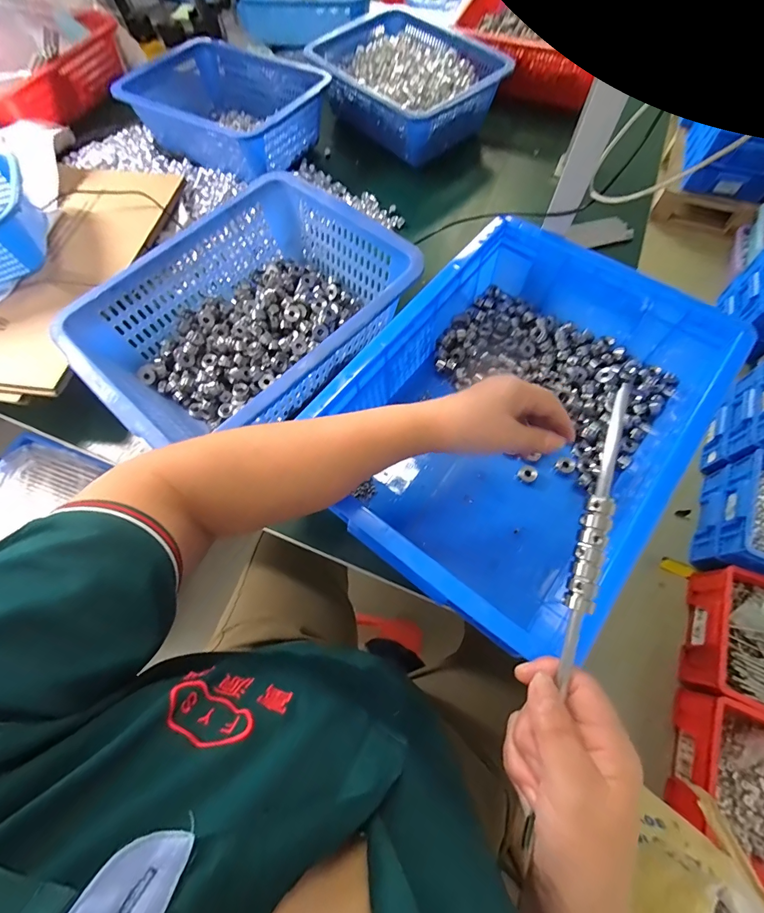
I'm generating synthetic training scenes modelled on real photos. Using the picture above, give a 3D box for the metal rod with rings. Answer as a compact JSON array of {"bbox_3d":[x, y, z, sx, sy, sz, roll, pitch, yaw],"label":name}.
[{"bbox_3d":[0.130,0.098,0.253,0.016,0.008,0.303,15,84,7],"label":"metal rod with rings"}]

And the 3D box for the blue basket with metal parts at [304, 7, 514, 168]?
[{"bbox_3d":[0.046,-0.662,0.691,0.310,0.089,0.231,39,73,16],"label":"blue basket with metal parts"}]

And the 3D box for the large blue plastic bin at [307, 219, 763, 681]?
[{"bbox_3d":[0.151,-0.061,0.419,0.297,0.110,0.371,37,73,15],"label":"large blue plastic bin"}]

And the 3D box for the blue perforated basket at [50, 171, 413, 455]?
[{"bbox_3d":[-0.155,-0.163,0.466,0.272,0.099,0.350,39,73,16],"label":"blue perforated basket"}]

